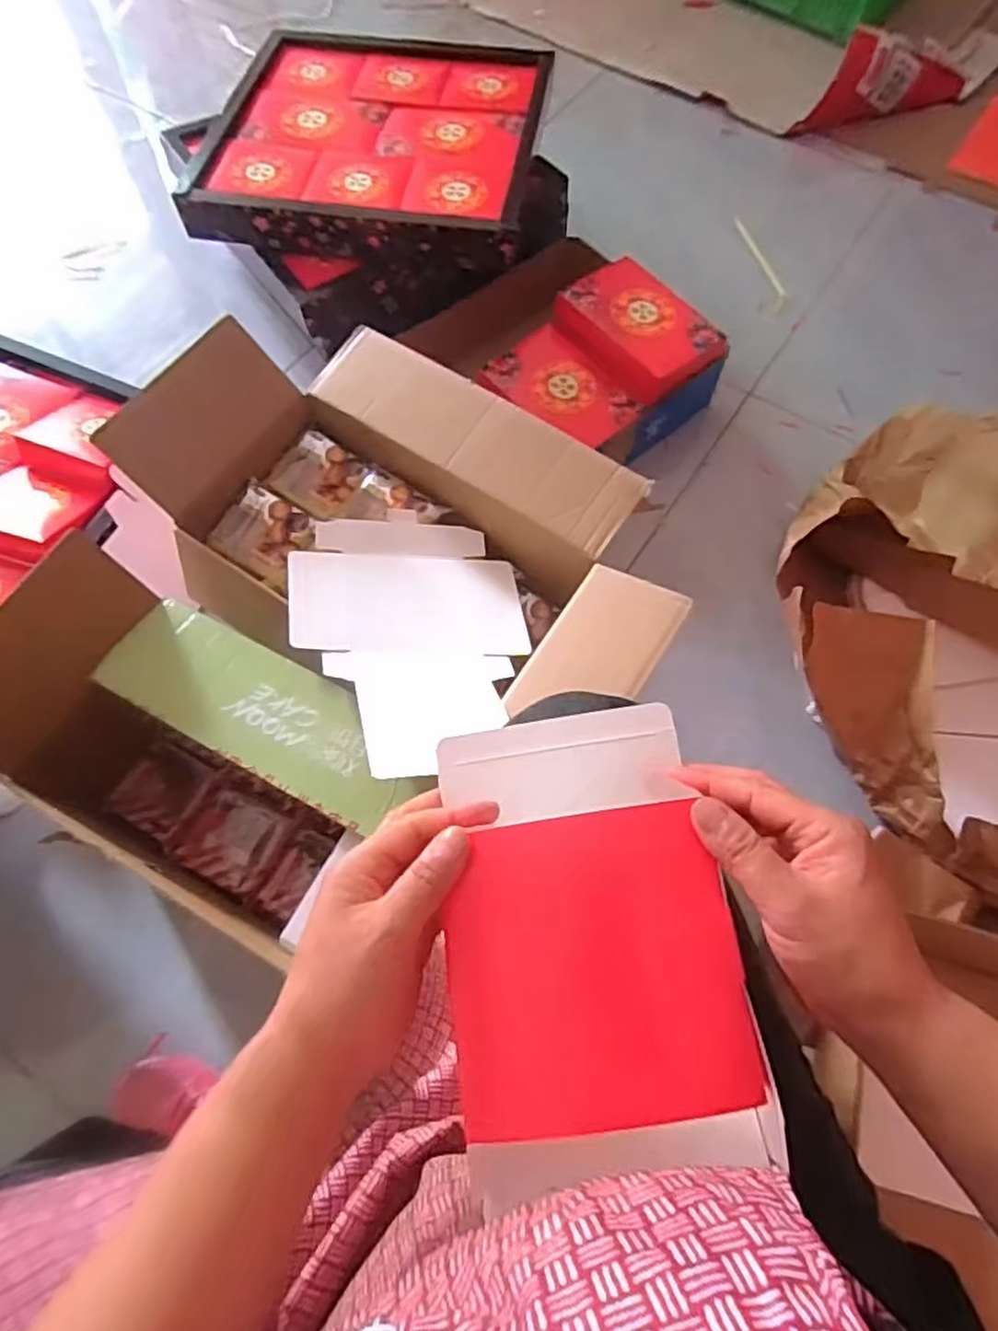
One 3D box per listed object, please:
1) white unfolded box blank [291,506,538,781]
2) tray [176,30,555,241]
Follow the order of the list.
[{"bbox_3d":[-0.071,-0.034,0.677,0.238,0.067,0.327,0,55,-20],"label":"white unfolded box blank"},{"bbox_3d":[-0.169,-0.762,1.014,0.452,0.050,0.476,8,66,4],"label":"tray"}]

